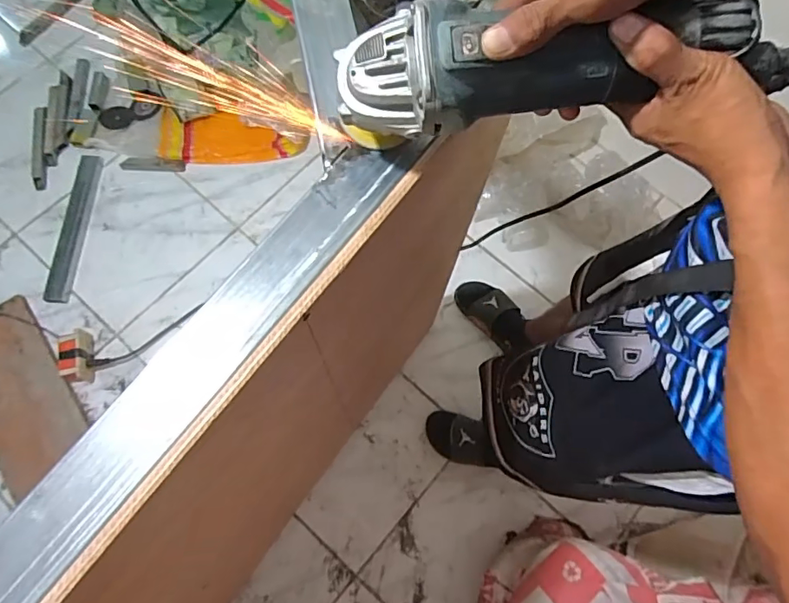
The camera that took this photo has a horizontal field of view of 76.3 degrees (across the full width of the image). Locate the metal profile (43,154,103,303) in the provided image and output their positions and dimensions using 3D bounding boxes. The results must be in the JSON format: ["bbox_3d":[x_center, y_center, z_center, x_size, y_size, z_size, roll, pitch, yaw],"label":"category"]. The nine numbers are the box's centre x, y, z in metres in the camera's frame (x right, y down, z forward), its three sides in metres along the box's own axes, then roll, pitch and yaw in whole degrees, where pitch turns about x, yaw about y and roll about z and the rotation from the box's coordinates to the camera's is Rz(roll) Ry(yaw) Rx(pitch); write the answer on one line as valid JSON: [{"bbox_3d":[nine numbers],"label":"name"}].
[{"bbox_3d":[-0.796,-0.183,1.248,0.059,0.021,0.381,7,71,-2],"label":"metal profile"}]

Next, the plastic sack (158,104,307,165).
[{"bbox_3d":[-0.422,-0.438,1.314,0.377,0.041,0.145,-3,72,-5],"label":"plastic sack"}]

